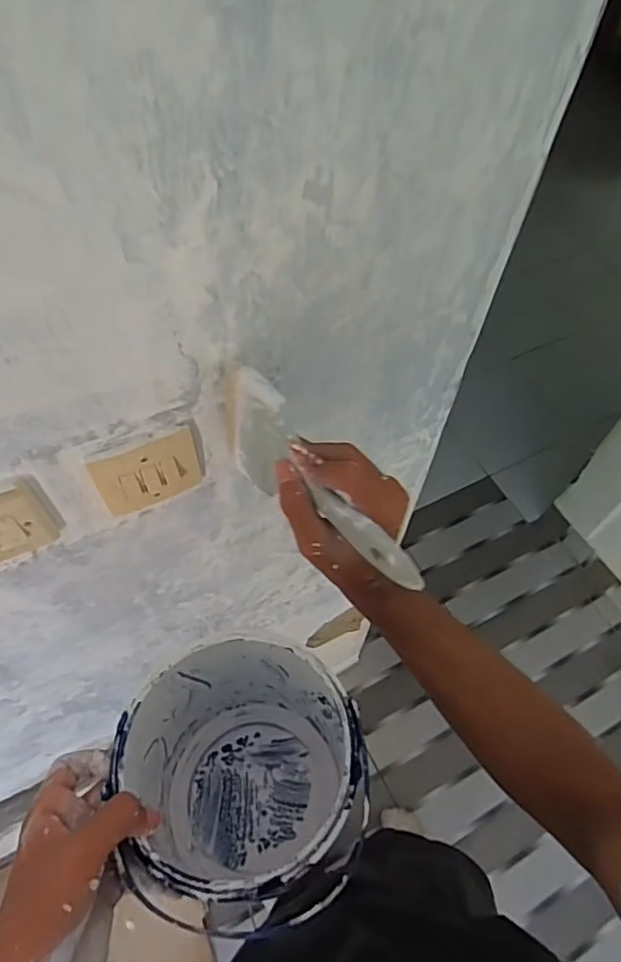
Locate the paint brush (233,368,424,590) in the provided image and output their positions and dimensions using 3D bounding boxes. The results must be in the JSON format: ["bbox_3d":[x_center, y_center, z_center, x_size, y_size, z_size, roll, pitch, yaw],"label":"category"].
[{"bbox_3d":[0.003,0.007,0.385,0.031,0.088,0.179,-40,75,-17],"label":"paint brush"}]

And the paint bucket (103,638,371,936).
[{"bbox_3d":[-0.048,0.215,0.426,0.155,0.191,0.156,-1,65,-1],"label":"paint bucket"}]

